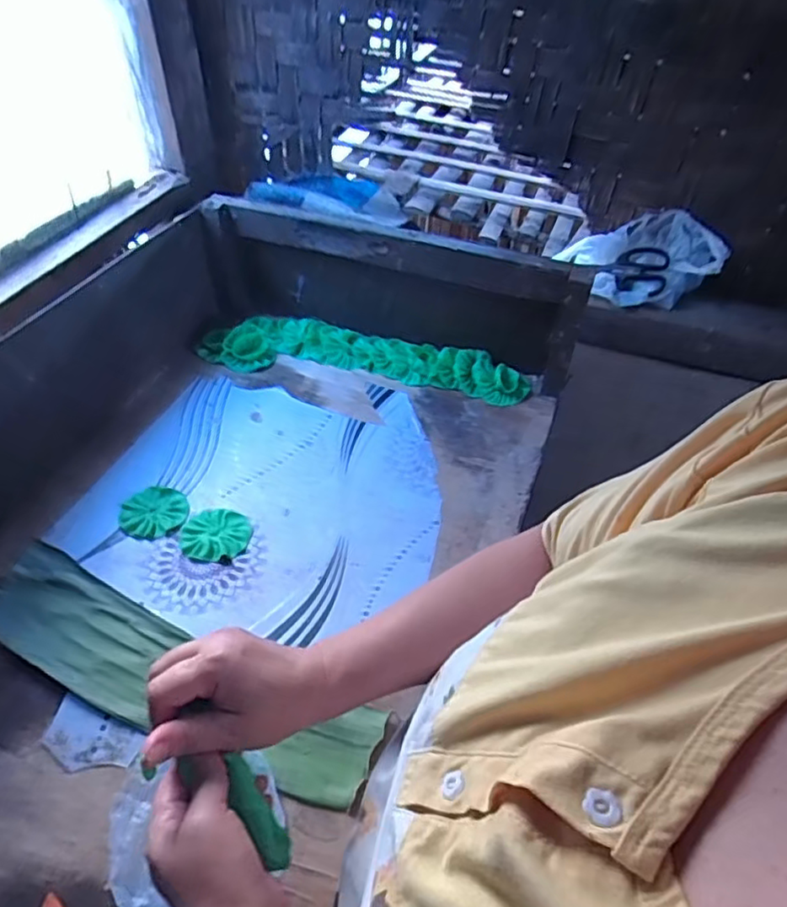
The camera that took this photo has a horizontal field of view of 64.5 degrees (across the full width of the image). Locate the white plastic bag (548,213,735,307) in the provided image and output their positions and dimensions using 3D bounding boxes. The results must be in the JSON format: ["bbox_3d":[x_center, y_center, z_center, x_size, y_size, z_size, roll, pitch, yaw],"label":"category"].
[{"bbox_3d":[0.336,-0.273,0.867,0.210,0.098,0.076,18,48,14],"label":"white plastic bag"}]

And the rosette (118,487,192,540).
[{"bbox_3d":[-0.275,0.065,0.715,0.074,0.004,0.074,3,47,-2],"label":"rosette"}]

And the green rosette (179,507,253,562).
[{"bbox_3d":[-0.199,0.089,0.697,0.075,0.006,0.069,2,47,-2],"label":"green rosette"}]

